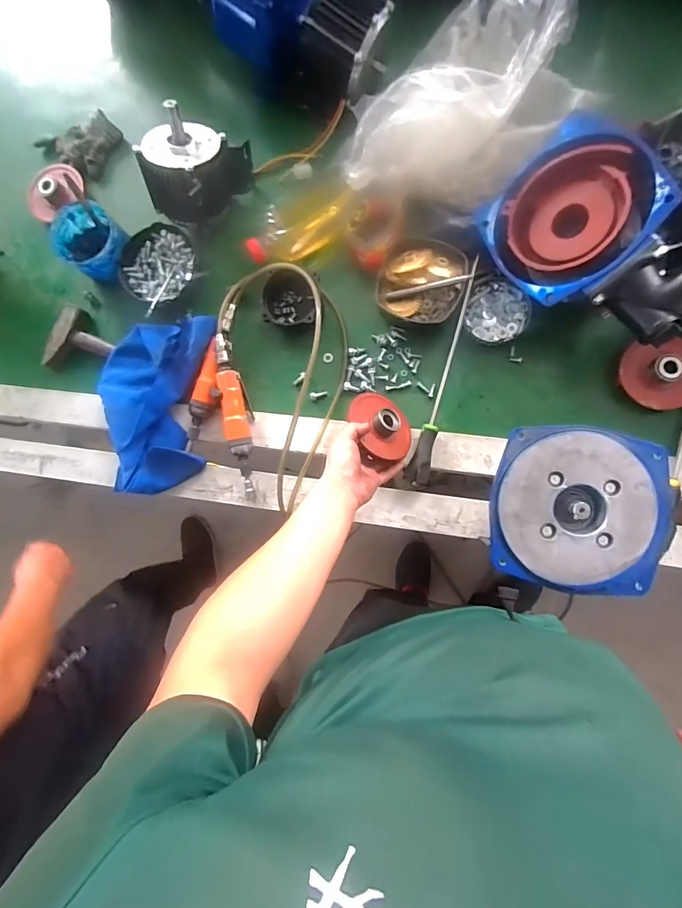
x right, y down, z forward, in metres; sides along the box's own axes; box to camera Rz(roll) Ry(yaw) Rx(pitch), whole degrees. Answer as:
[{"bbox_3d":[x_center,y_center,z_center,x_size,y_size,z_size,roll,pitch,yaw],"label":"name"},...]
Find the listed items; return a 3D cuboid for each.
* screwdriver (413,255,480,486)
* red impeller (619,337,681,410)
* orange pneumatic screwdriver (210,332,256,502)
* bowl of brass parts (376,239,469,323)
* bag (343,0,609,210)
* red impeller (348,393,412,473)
[{"bbox_3d":[0.165,-0.131,0.687,0.026,0.029,0.367,13,87,9],"label":"screwdriver"},{"bbox_3d":[0.481,-0.119,0.643,0.101,0.030,0.100,-1,85,8],"label":"red impeller"},{"bbox_3d":[-0.179,-0.061,0.730,0.049,0.045,0.277,-15,83,6],"label":"orange pneumatic screwdriver"},{"bbox_3d":[0.132,-0.278,0.697,0.141,0.038,0.128,4,86,8],"label":"bowl of brass parts"},{"bbox_3d":[0.214,-0.560,0.651,0.285,0.103,0.462,43,92,9],"label":"bag"},{"bbox_3d":[0.063,-0.047,0.678,0.113,0.048,0.117,-25,87,-36],"label":"red impeller"}]

